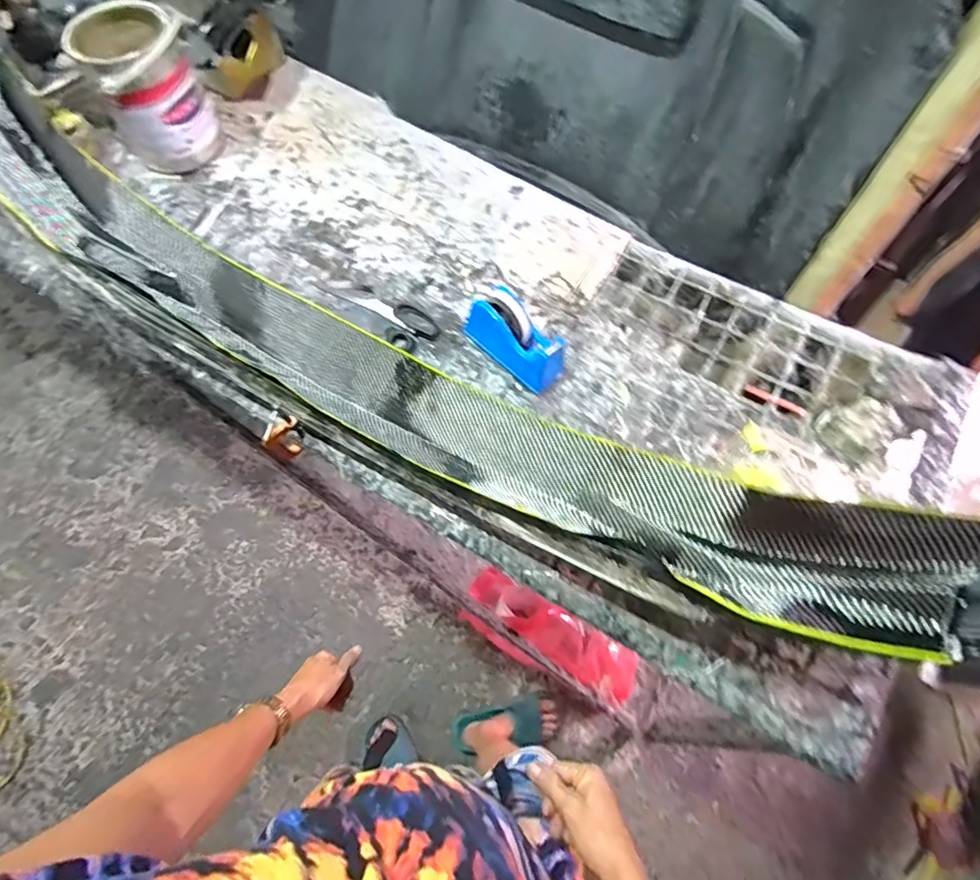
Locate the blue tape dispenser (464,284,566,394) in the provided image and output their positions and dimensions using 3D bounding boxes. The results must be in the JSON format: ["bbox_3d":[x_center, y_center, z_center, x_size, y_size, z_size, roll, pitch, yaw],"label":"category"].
[{"bbox_3d":[0.038,-0.155,0.826,0.160,0.119,0.068,43,74,14],"label":"blue tape dispenser"}]

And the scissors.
[{"bbox_3d":[-0.185,-0.224,0.914,0.230,0.018,0.077,40,73,13],"label":"scissors"}]

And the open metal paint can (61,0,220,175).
[{"bbox_3d":[-0.604,-0.626,0.973,0.169,0.208,0.190,-34,73,-13],"label":"open metal paint can"}]

